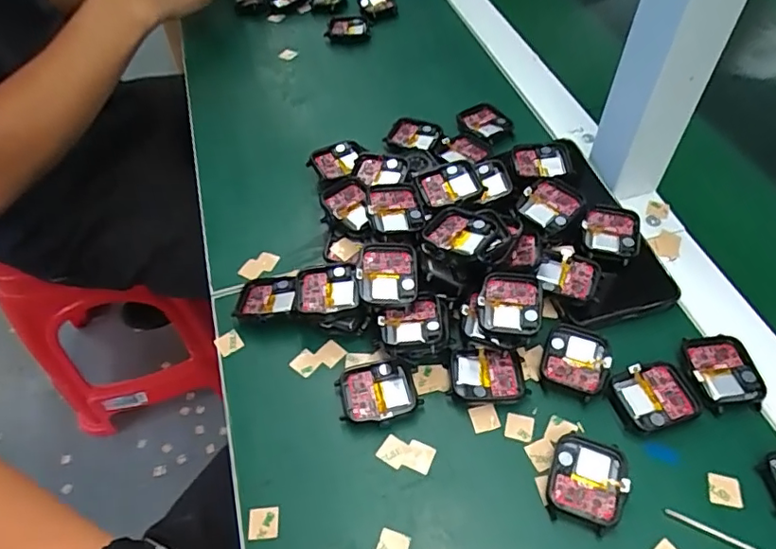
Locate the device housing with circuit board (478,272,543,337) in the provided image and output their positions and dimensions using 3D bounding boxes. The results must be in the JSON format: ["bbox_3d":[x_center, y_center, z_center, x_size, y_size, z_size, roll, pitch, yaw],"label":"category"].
[{"bbox_3d":[0.076,0.016,0.339,0.037,0.005,0.042,6,53,9],"label":"device housing with circuit board"}]

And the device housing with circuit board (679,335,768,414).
[{"bbox_3d":[0.196,0.057,0.323,0.039,0.006,0.045,-4,52,1],"label":"device housing with circuit board"}]

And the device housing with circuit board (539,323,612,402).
[{"bbox_3d":[0.115,0.051,0.335,0.038,0.006,0.044,16,55,16],"label":"device housing with circuit board"}]

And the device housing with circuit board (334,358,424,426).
[{"bbox_3d":[-0.005,0.071,0.329,0.047,0.011,0.037,-12,53,-5],"label":"device housing with circuit board"}]

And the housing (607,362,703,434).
[{"bbox_3d":[0.153,0.070,0.317,0.045,0.006,0.036,-13,53,-5],"label":"housing"}]

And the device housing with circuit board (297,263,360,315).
[{"bbox_3d":[-0.038,0.009,0.350,0.040,0.010,0.036,-15,56,1],"label":"device housing with circuit board"}]

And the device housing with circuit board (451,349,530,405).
[{"bbox_3d":[0.060,0.061,0.331,0.042,0.013,0.032,-4,52,2],"label":"device housing with circuit board"}]

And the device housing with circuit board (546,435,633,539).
[{"bbox_3d":[0.106,0.110,0.292,0.037,0.010,0.045,15,55,16],"label":"device housing with circuit board"}]

